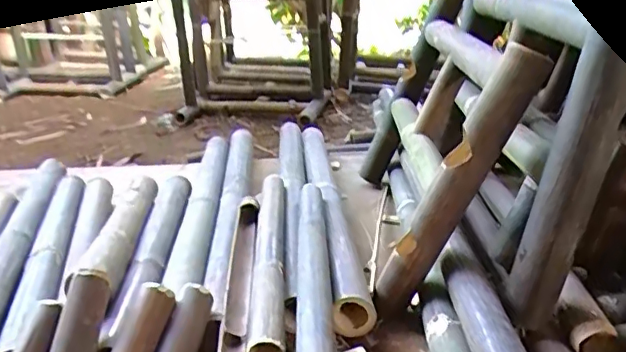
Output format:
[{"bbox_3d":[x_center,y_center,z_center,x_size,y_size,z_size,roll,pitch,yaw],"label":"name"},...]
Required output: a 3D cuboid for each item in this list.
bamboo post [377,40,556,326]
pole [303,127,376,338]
[{"bbox_3d":[0.222,0.024,0.895,0.072,0.489,0.062,23,22,-5],"label":"bamboo post"},{"bbox_3d":[0.032,0.043,1.367,0.077,0.080,0.999,-3,23,-3],"label":"pole"}]

